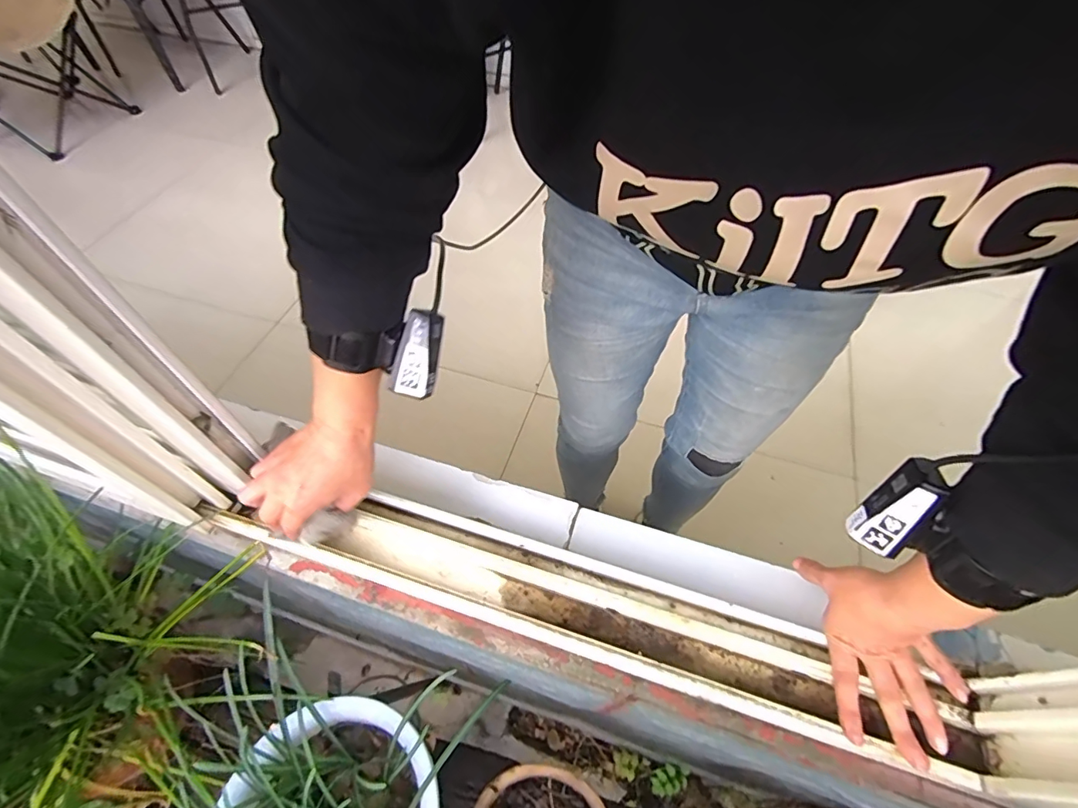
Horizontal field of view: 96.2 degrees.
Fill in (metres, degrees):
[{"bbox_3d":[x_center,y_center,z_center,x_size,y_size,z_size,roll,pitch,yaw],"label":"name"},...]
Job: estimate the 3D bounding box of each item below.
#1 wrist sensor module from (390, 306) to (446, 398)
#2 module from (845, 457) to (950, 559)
[{"bbox_3d":[-0.098,-0.040,0.392,0.029,0.023,0.069,17,99,11],"label":"wrist sensor module"},{"bbox_3d":[0.241,0.069,0.326,0.029,0.072,0.027,28,31,18],"label":"module"}]

